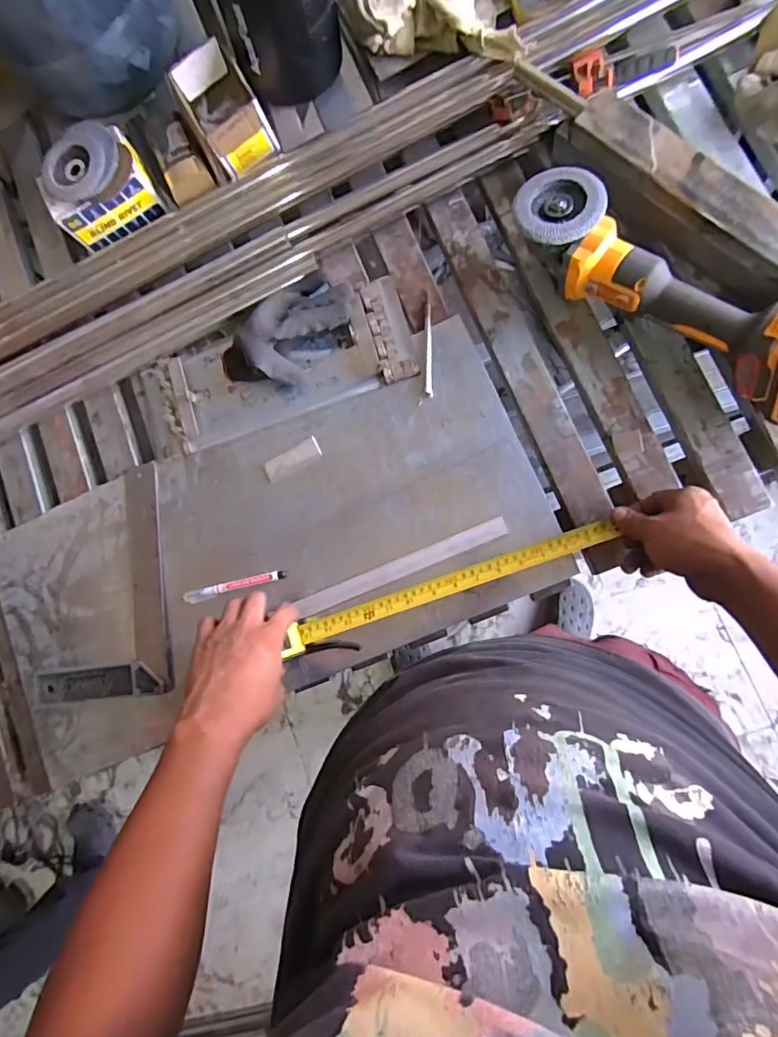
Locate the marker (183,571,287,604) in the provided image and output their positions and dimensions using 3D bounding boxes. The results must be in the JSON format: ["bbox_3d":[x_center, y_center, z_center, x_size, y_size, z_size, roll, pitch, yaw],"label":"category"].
[{"bbox_3d":[-0.194,0.085,0.645,0.133,0.013,0.016,-16,84,8],"label":"marker"}]

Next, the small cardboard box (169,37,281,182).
[{"bbox_3d":[-0.216,-0.526,0.676,0.094,0.065,0.137,-30,83,6],"label":"small cardboard box"}]

